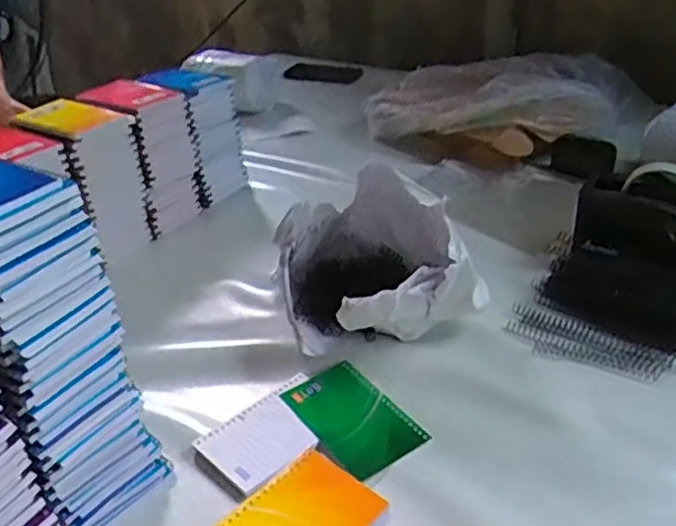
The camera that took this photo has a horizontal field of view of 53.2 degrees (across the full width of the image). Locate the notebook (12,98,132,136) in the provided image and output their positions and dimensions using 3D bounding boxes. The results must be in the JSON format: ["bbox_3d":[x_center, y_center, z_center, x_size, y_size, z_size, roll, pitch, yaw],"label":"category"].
[{"bbox_3d":[-0.347,-0.181,0.842,0.148,0.016,0.094,16,36,31],"label":"notebook"}]

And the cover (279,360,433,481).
[{"bbox_3d":[0.013,0.138,0.611,0.077,0.007,0.126,-26,42,-24],"label":"cover"}]

